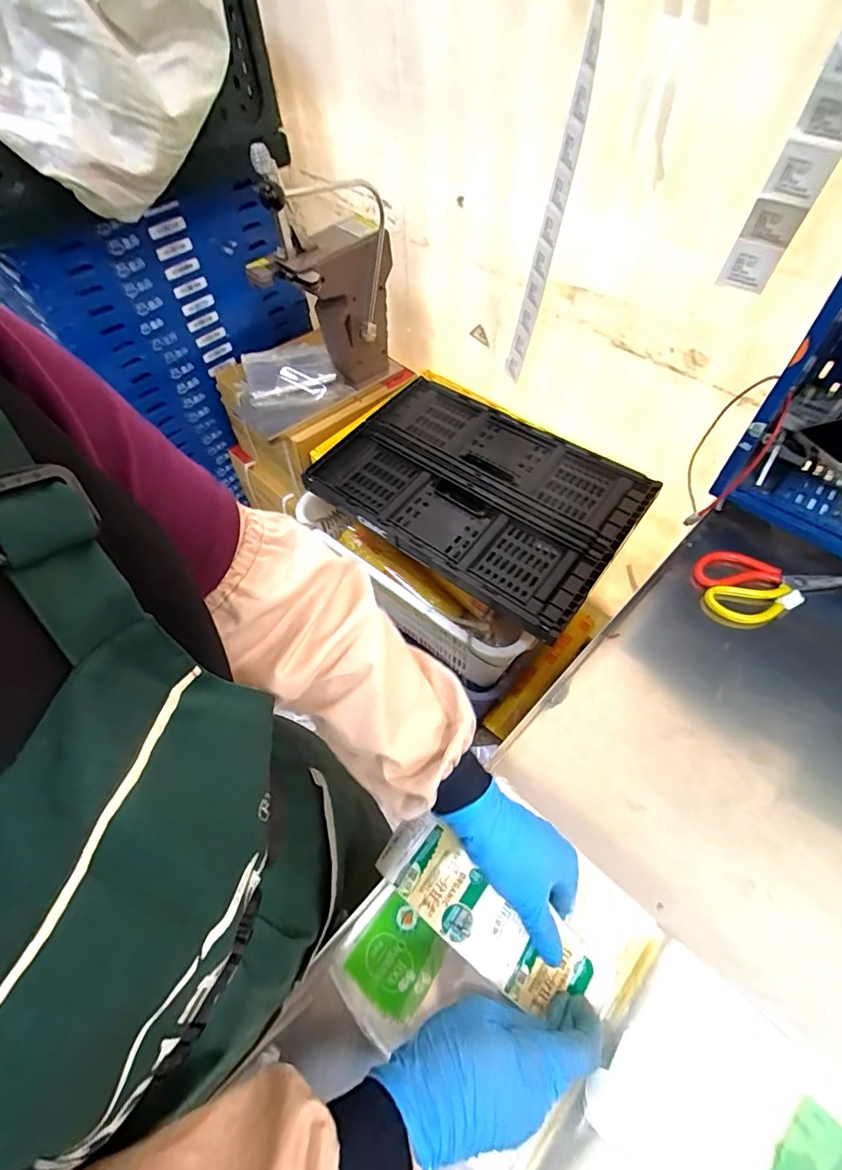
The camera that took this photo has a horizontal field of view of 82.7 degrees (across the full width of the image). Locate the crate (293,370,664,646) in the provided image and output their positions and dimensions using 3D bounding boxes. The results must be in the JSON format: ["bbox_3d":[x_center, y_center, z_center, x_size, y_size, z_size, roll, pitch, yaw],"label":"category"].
[{"bbox_3d":[0.098,-0.192,0.959,0.601,0.071,0.393,32,63,20],"label":"crate"}]

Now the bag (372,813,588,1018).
[{"bbox_3d":[0.051,0.274,0.402,0.191,0.045,0.067,35,64,13],"label":"bag"}]

